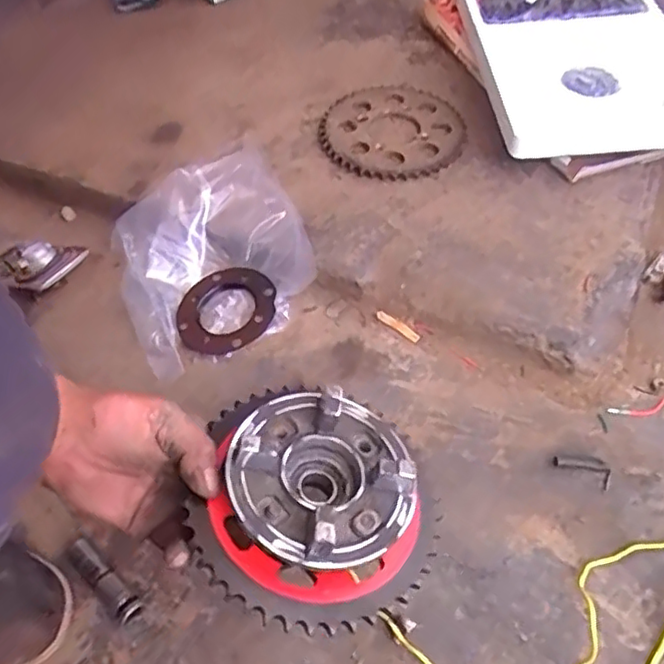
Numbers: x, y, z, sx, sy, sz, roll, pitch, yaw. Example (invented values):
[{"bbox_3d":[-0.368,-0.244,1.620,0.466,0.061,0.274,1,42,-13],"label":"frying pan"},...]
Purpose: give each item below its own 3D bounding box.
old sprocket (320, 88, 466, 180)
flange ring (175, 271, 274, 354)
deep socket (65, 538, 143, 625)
[{"bbox_3d":[0.069,-0.232,0.730,0.160,0.016,0.155,-1,54,2],"label":"old sprocket"},{"bbox_3d":[-0.106,-0.020,0.630,0.098,0.008,0.097,-6,57,9],"label":"flange ring"},{"bbox_3d":[-0.175,0.187,0.480,0.079,0.019,0.020,34,62,25],"label":"deep socket"}]

